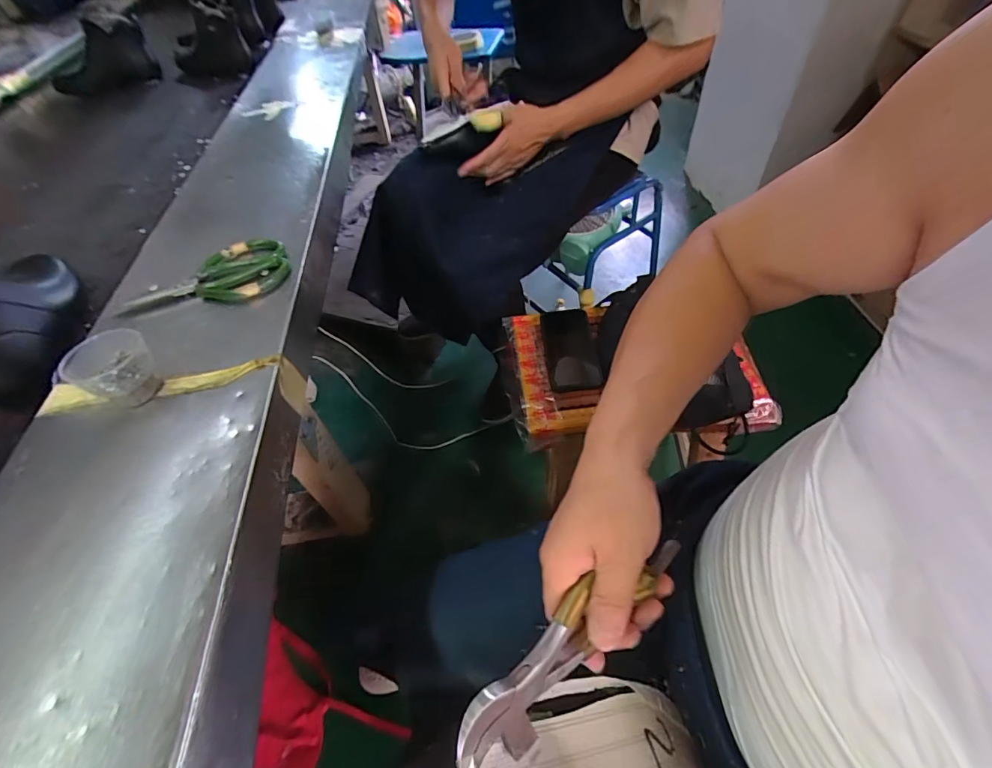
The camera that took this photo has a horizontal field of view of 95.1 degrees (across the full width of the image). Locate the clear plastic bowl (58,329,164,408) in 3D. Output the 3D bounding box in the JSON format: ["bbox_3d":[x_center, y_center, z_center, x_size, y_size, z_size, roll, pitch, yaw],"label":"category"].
[{"bbox_3d":[-0.348,-0.013,0.420,0.063,0.050,0.063,-2,51,3],"label":"clear plastic bowl"}]

